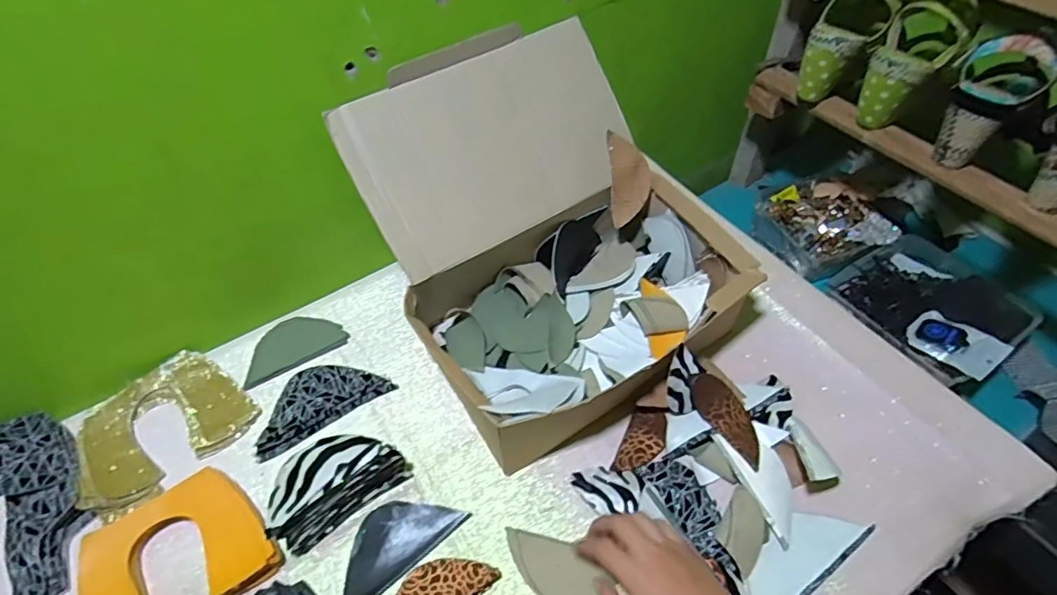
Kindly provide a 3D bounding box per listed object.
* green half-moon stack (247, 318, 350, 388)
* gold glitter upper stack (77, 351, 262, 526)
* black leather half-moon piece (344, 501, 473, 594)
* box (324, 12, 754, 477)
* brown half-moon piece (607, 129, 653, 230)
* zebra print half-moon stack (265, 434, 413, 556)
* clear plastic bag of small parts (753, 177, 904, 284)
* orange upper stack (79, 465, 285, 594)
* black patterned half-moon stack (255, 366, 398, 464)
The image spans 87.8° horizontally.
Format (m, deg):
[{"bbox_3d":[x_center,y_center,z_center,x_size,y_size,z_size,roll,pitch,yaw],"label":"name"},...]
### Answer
[{"bbox_3d":[-0.280,0.054,0.651,0.115,0.004,0.066,-28,57,-17],"label":"green half-moon stack"},{"bbox_3d":[-0.390,0.133,0.580,0.160,0.022,0.129,-39,61,-24],"label":"gold glitter upper stack"},{"bbox_3d":[-0.126,0.225,0.511,0.125,0.006,0.062,-33,59,-20],"label":"black leather half-moon piece"},{"bbox_3d":[0.019,-0.068,0.589,0.332,0.222,0.352,-31,58,-19],"label":"box"},{"bbox_3d":[0.122,-0.142,0.658,0.049,0.108,0.007,-7,11,-3],"label":"brown half-moon piece"},{"bbox_3d":[-0.181,0.171,0.514,0.120,0.068,0.053,-34,59,-21],"label":"zebra print half-moon stack"},{"bbox_3d":[0.457,-0.117,0.859,0.149,0.067,0.165,-17,53,-12],"label":"clear plastic bag of small parts"},{"bbox_3d":[-0.318,0.237,0.492,0.155,0.026,0.124,-33,59,-20],"label":"orange upper stack"},{"bbox_3d":[-0.232,0.109,0.603,0.147,0.013,0.072,-30,58,-18],"label":"black patterned half-moon stack"}]

